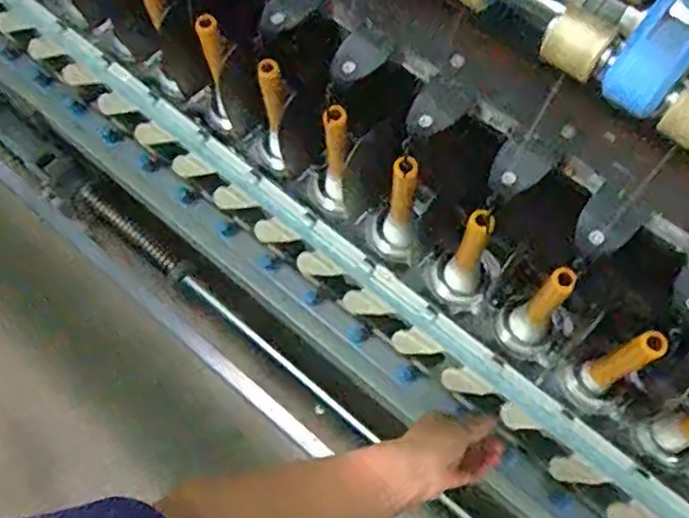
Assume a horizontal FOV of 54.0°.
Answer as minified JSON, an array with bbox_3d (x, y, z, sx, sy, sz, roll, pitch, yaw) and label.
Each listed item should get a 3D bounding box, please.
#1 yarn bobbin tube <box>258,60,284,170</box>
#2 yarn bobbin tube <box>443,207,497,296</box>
[{"bbox_3d":[-0.062,-0.122,0.600,0.029,0.138,0.026,-14,70,-2],"label":"yarn bobbin tube"},{"bbox_3d":[0.100,-0.004,0.542,0.026,0.141,0.024,19,73,9],"label":"yarn bobbin tube"}]

